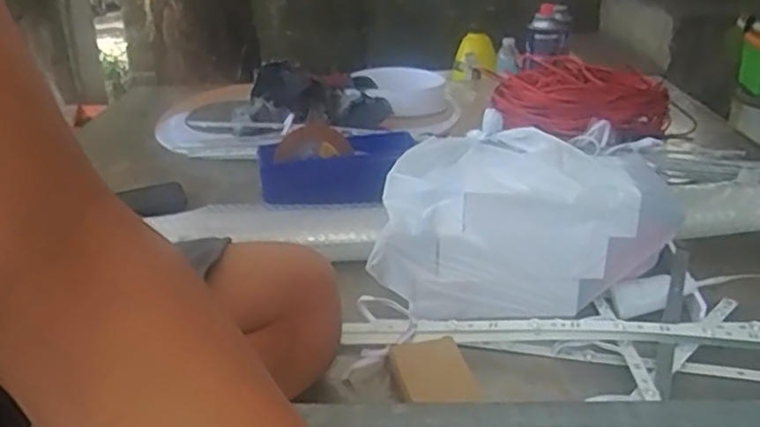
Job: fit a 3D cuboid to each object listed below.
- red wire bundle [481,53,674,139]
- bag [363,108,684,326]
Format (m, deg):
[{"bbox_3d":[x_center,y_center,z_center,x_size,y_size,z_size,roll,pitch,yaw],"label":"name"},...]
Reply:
[{"bbox_3d":[0.356,-0.206,1.225,0.298,0.111,0.221,10,27,22],"label":"red wire bundle"},{"bbox_3d":[0.142,0.012,0.716,0.283,0.145,0.188,13,29,28],"label":"bag"}]

